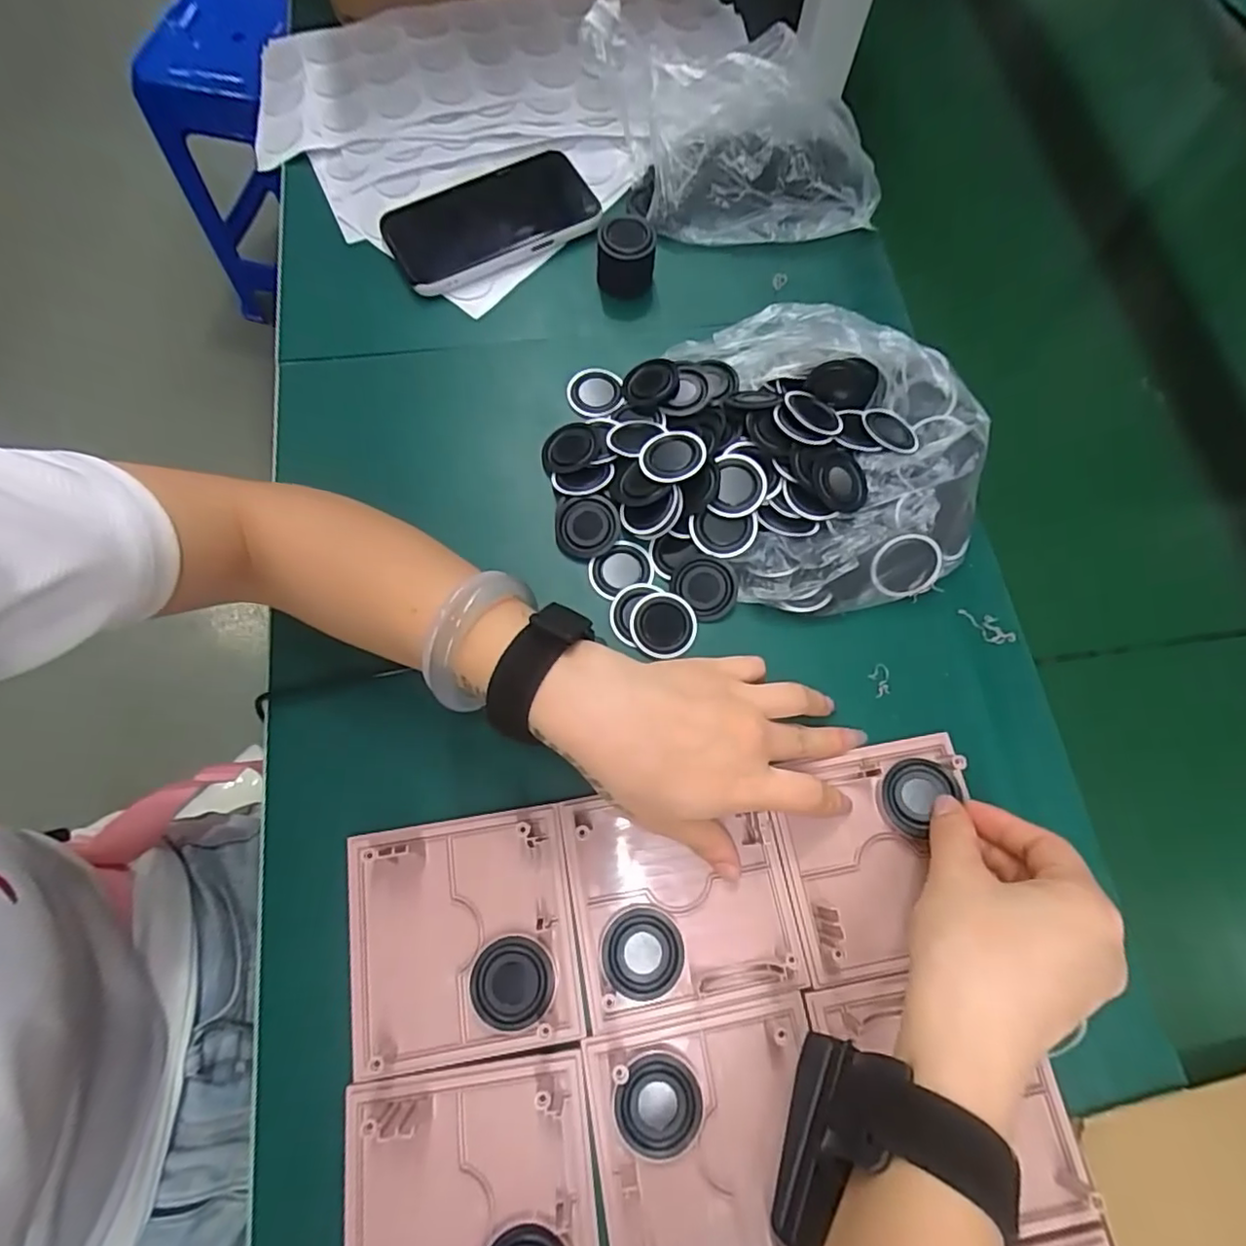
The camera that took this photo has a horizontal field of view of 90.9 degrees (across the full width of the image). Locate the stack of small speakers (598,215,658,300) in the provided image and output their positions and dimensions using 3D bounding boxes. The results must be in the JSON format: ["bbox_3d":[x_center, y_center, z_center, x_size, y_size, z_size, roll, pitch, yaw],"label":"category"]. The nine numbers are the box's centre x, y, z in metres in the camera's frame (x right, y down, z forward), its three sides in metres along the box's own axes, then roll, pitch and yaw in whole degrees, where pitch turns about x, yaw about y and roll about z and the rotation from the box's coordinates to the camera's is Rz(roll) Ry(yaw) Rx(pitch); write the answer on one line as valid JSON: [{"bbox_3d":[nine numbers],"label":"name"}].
[{"bbox_3d":[0.003,-0.254,0.423,0.039,0.038,0.034,-14,72,-6],"label":"stack of small speakers"}]

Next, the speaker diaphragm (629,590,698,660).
[{"bbox_3d":[0.024,0.002,0.362,0.038,0.004,0.037,0,90,-2],"label":"speaker diaphragm"}]

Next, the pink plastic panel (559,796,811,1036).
[{"bbox_3d":[0.030,0.138,0.306,0.108,0.013,0.103,-8,72,-4],"label":"pink plastic panel"}]

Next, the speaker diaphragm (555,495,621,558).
[{"bbox_3d":[-0.021,-0.060,0.371,0.038,0.006,0.036,-1,71,-2],"label":"speaker diaphragm"}]

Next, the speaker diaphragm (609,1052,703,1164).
[{"bbox_3d":[0.016,0.220,0.280,0.040,0.006,0.037,3,71,-1],"label":"speaker diaphragm"}]

